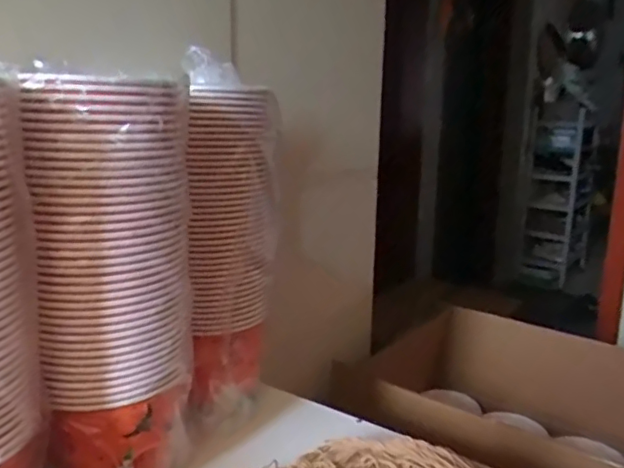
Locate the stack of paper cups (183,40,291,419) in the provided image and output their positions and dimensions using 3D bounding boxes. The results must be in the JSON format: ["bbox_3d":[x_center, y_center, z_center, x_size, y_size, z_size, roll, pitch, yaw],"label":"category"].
[{"bbox_3d":[-0.093,0.007,0.691,0.112,0.400,0.116,0,12,-2],"label":"stack of paper cups"}]

